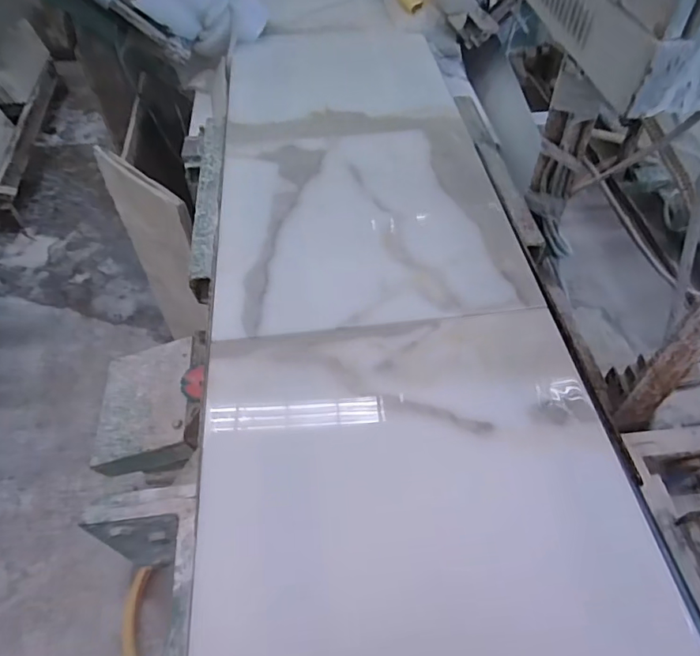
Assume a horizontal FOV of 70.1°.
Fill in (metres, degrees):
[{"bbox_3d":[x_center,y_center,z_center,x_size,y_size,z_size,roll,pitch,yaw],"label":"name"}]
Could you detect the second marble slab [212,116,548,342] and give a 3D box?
[{"bbox_3d":[0.019,-0.189,0.804,0.449,0.012,0.454,-6,53,-2],"label":"second marble slab"}]

